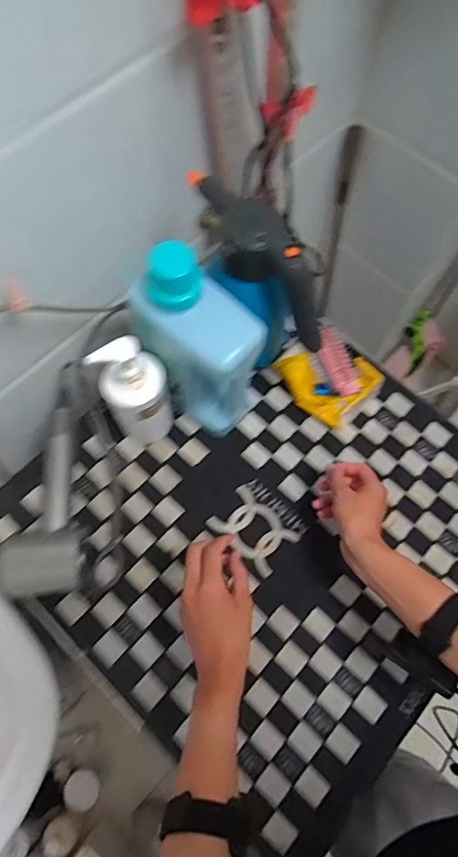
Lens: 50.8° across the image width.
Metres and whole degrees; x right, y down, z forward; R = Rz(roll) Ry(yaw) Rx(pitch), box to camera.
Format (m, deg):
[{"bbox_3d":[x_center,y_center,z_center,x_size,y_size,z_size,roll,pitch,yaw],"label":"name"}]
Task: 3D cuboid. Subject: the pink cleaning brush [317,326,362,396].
[{"bbox_3d":[0.158,-0.100,0.711,0.043,0.027,0.117,-20,70,-7],"label":"pink cleaning brush"}]

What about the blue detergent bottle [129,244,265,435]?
[{"bbox_3d":[-0.032,-0.097,0.589,0.136,0.251,0.079,32,72,12],"label":"blue detergent bottle"}]

